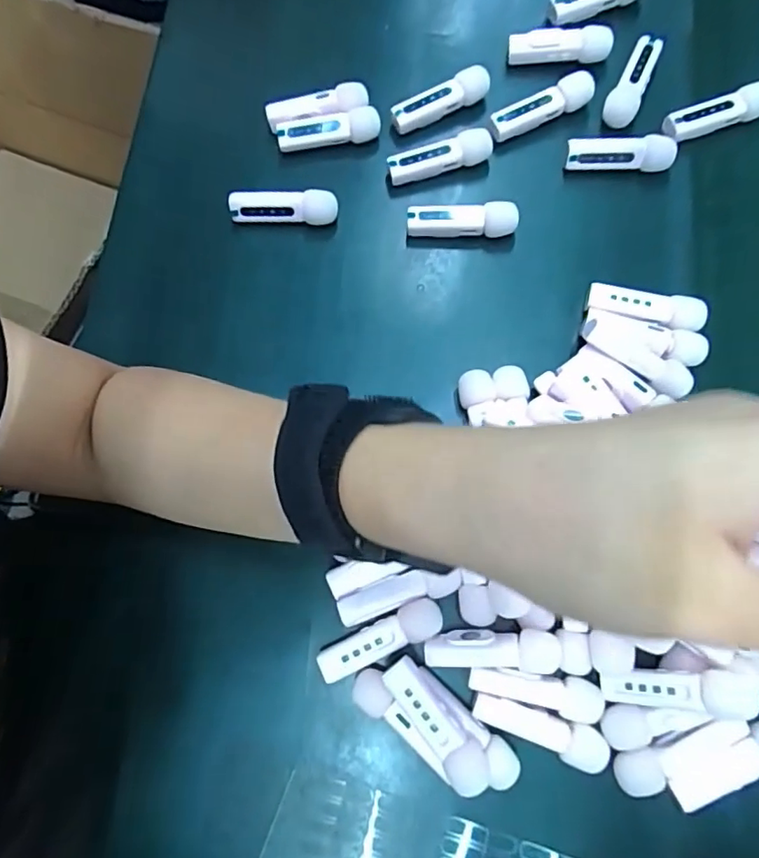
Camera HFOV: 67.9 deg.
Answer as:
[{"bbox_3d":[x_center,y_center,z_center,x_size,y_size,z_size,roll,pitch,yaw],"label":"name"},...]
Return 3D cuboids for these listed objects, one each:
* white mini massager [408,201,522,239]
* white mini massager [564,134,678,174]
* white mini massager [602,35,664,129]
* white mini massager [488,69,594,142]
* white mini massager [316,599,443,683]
[{"bbox_3d":[0.049,-0.124,0.338,0.063,0.025,0.015,0,76,2],"label":"white mini massager"},{"bbox_3d":[0.146,-0.165,0.341,0.062,0.018,0.015,3,76,2],"label":"white mini massager"},{"bbox_3d":[0.159,-0.217,0.354,0.019,0.014,0.061,28,79,8],"label":"white mini massager"},{"bbox_3d":[0.100,-0.200,0.350,0.069,0.019,0.016,-23,77,-4],"label":"white mini massager"},{"bbox_3d":[0.000,0.106,0.286,0.064,0.017,0.019,-23,77,-4],"label":"white mini massager"}]

